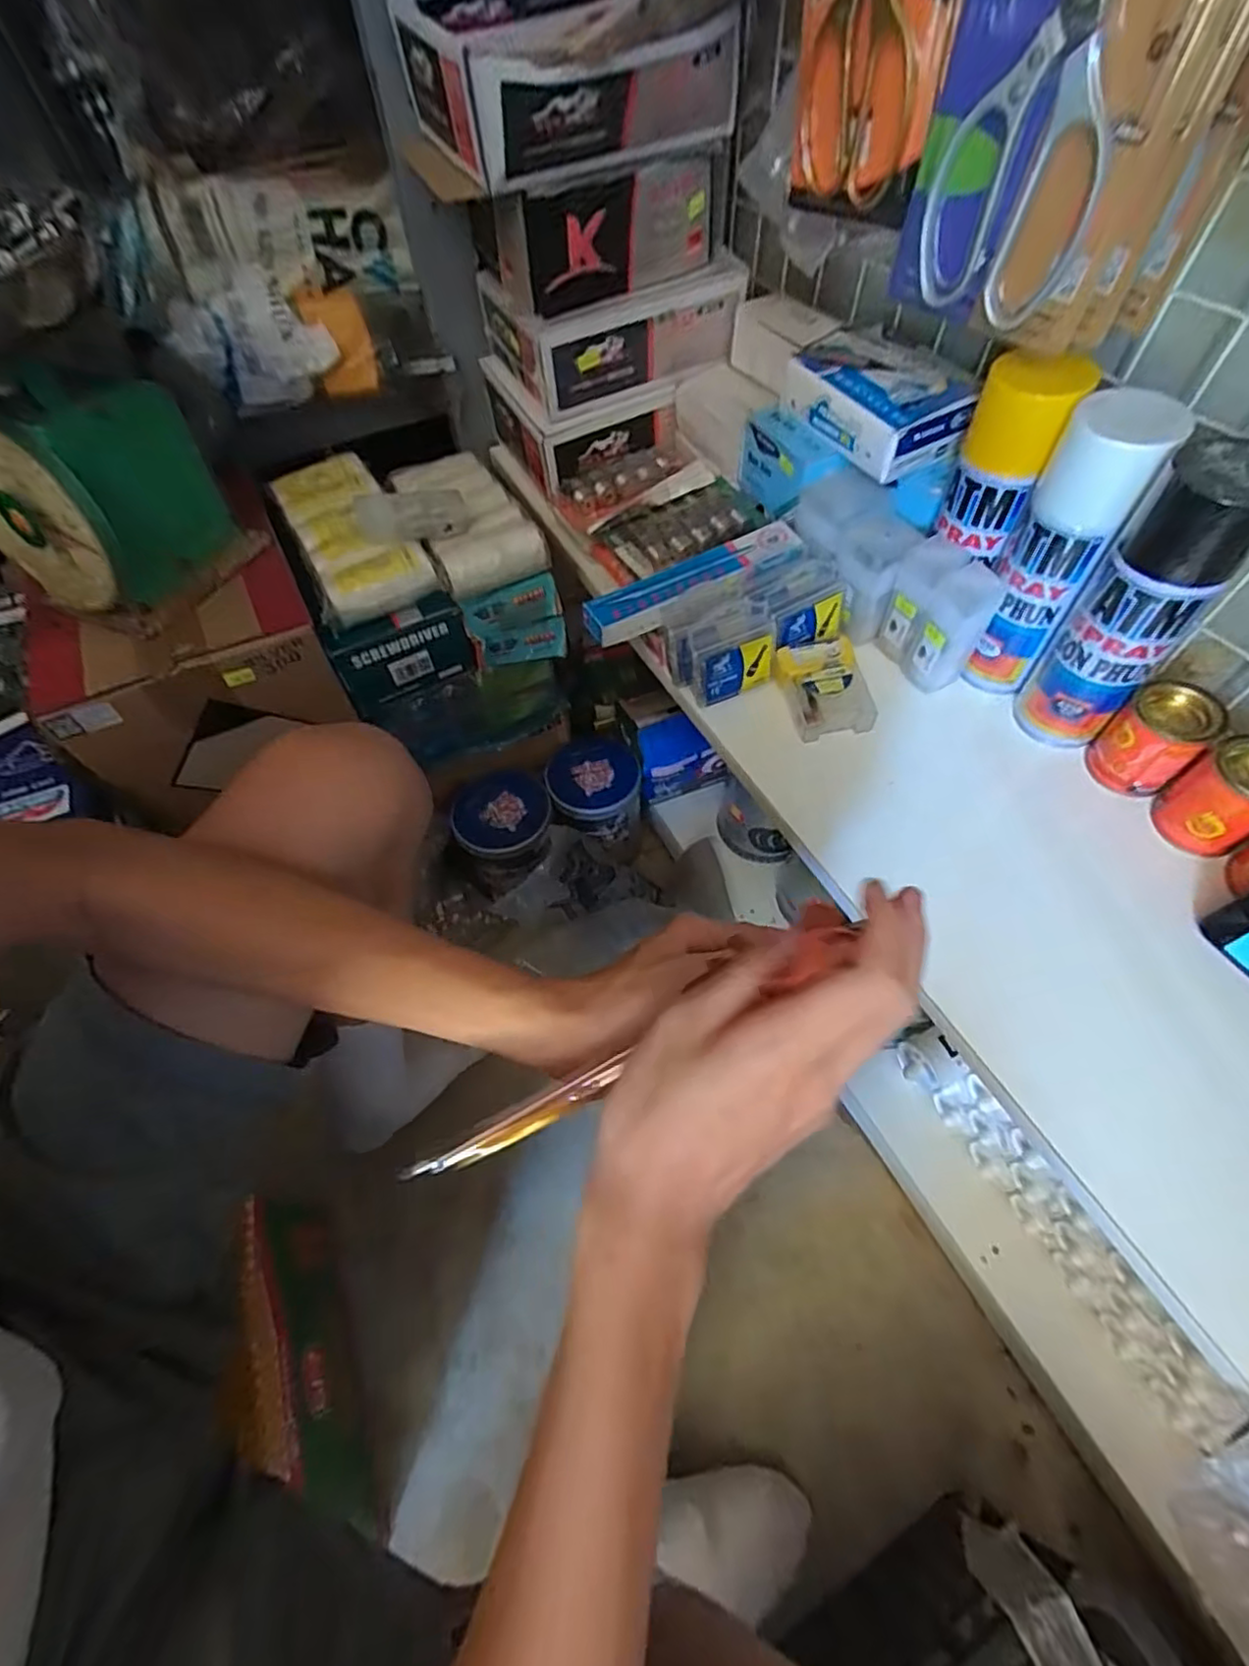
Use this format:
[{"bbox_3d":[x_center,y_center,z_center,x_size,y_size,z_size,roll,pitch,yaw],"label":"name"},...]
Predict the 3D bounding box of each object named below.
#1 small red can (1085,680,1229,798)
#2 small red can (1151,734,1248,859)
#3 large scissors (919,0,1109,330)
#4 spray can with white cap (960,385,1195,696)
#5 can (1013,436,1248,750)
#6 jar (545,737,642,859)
[{"bbox_3d":[0.376,-0.066,0.462,0.055,0.067,0.051,-1,58,1],"label":"small red can"},{"bbox_3d":[0.406,-0.023,0.434,0.047,0.070,0.053,-28,61,-16],"label":"small red can"},{"bbox_3d":[0.216,-0.384,0.322,0.013,0.200,0.091,-36,62,-26],"label":"large scissors"},{"bbox_3d":[0.312,-0.198,0.468,0.063,0.200,0.076,38,66,22],"label":"spray can with white cap"},{"bbox_3d":[0.340,-0.145,0.434,0.060,0.207,0.070,38,66,22],"label":"can"},{"bbox_3d":[-0.038,-0.043,0.812,0.106,0.114,0.122,-11,58,-6],"label":"jar"}]

